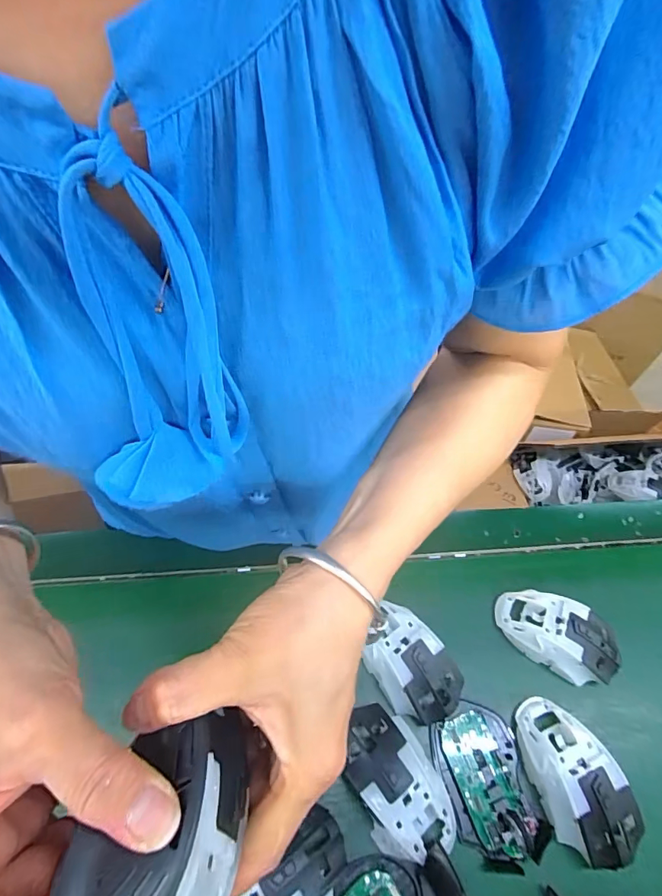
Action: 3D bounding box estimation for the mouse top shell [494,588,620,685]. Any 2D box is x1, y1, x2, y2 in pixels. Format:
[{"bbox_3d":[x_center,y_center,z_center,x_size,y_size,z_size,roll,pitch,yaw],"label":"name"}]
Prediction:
[{"bbox_3d":[0.219,0.184,0.444,0.110,0.052,0.060,26,56,12],"label":"mouse top shell"}]

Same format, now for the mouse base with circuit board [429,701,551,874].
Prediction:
[{"bbox_3d":[0.129,0.273,0.369,0.070,0.017,0.109,-6,56,-10],"label":"mouse base with circuit board"}]

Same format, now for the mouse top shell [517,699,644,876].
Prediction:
[{"bbox_3d":[0.202,0.269,0.371,0.063,0.034,0.113,-9,56,-12],"label":"mouse top shell"}]

